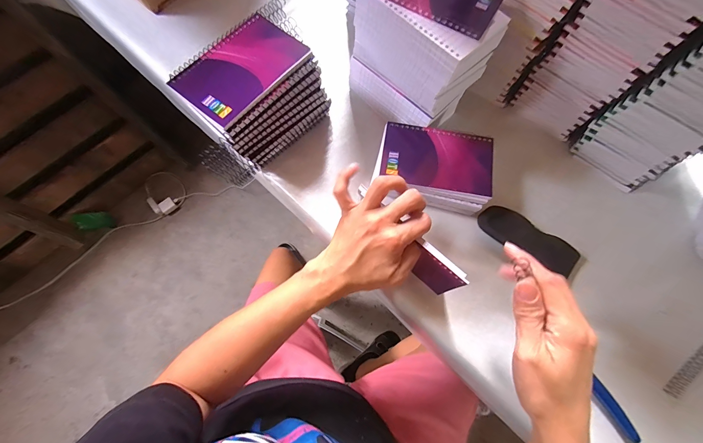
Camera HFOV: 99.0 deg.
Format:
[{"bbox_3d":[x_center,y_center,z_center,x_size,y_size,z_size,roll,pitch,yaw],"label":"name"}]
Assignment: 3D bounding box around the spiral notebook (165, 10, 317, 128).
[{"bbox_3d":[-0.115,-0.162,0.315,0.086,0.010,0.125,40,77,11],"label":"spiral notebook"}]

